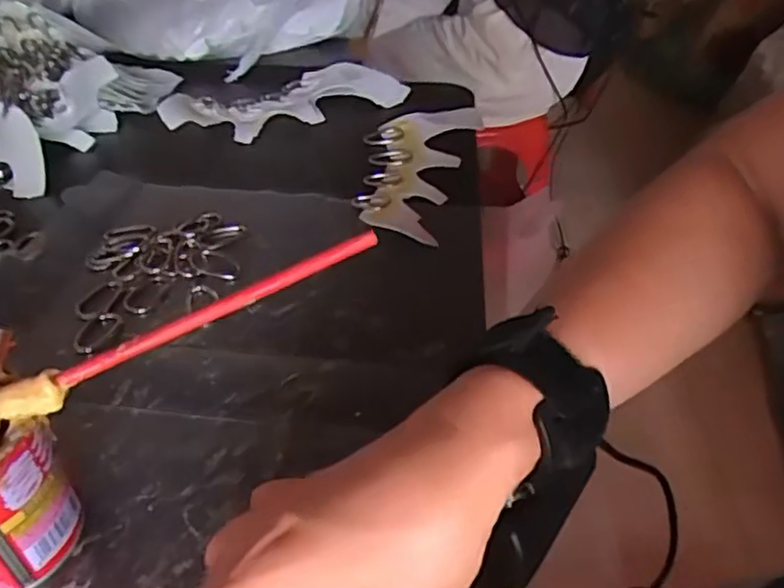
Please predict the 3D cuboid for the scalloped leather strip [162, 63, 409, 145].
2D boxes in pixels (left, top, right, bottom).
[{"bbox_3d":[-0.094,-0.178,0.582,0.219,0.031,0.083,-18,43,-19],"label":"scalloped leather strip"}]

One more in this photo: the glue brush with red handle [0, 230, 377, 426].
[{"bbox_3d":[-0.077,0.011,0.248,0.152,0.010,0.013,-25,44,-5],"label":"glue brush with red handle"}]

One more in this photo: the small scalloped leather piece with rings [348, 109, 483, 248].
[{"bbox_3d":[0.018,-0.100,0.512,0.084,0.009,0.200,5,40,7],"label":"small scalloped leather piece with rings"}]

